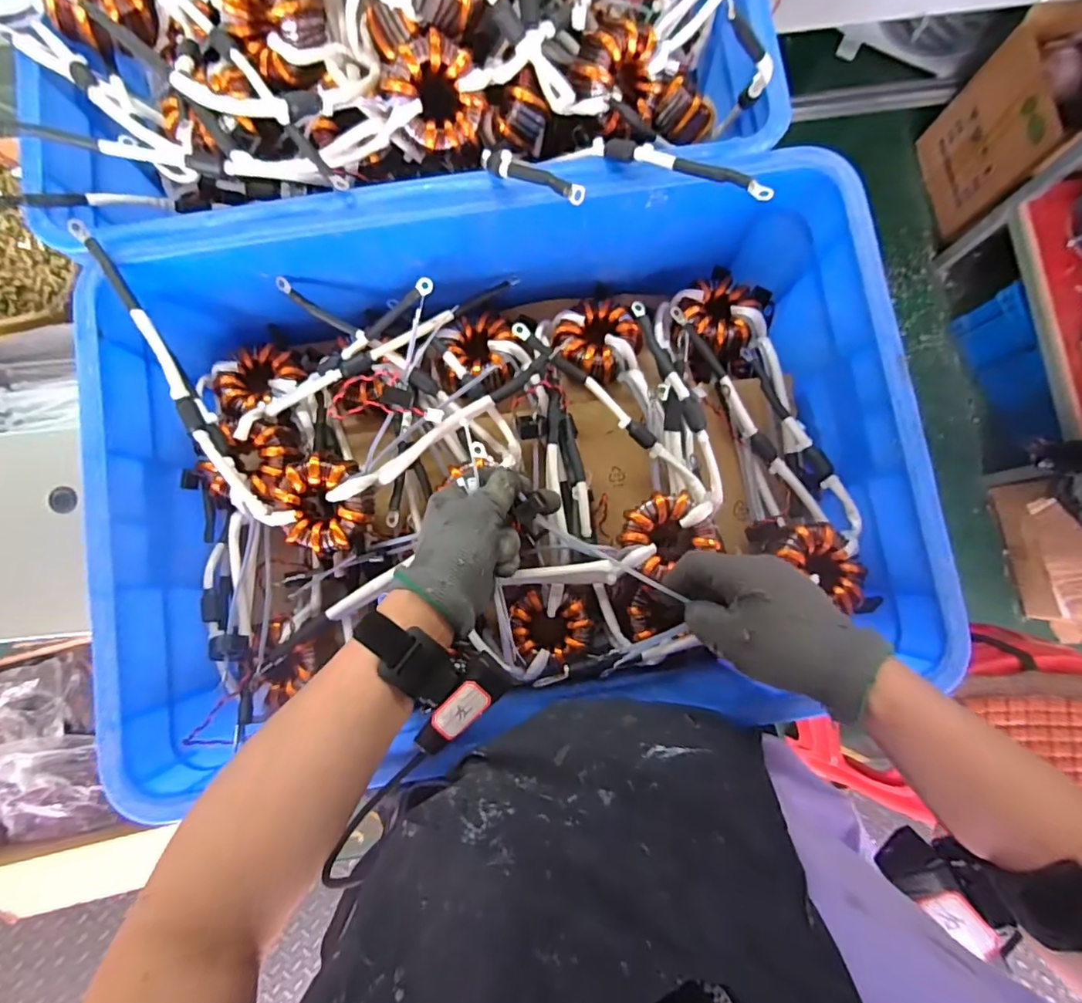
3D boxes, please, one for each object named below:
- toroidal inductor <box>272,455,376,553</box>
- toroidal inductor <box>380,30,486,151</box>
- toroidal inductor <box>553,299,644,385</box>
[{"bbox_3d":[-0.177,0.003,0.444,0.071,0.031,0.072,1,82,-1],"label":"toroidal inductor"},{"bbox_3d":[-0.084,-0.321,0.432,0.066,0.037,0.071,-25,123,-1],"label":"toroidal inductor"},{"bbox_3d":[0.053,-0.150,0.507,0.078,0.032,0.074,0,82,-1],"label":"toroidal inductor"}]

